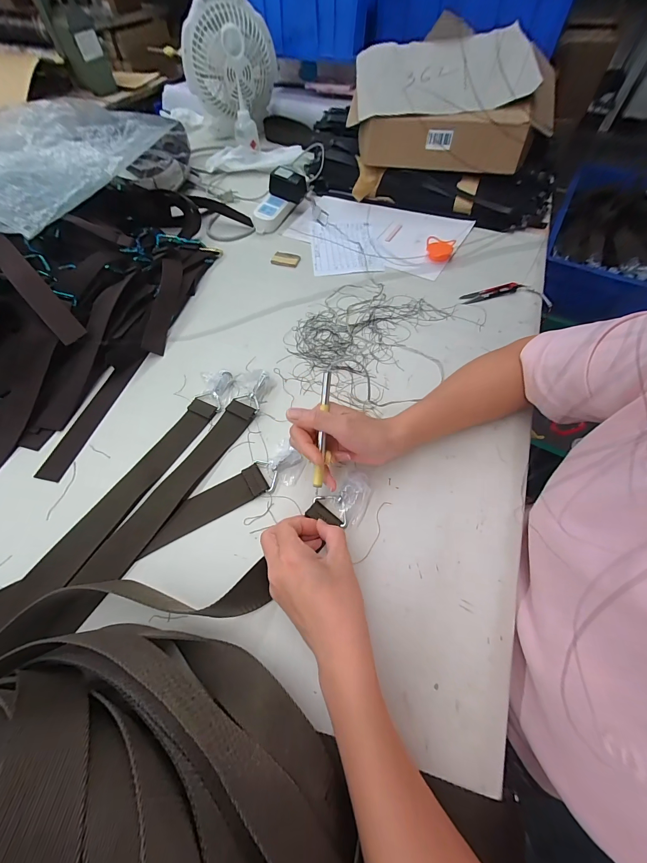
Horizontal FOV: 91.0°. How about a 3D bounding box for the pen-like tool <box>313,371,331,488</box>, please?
[{"bbox_3d":[-0.001,-0.002,0.335,0.010,0.015,0.122,5,87,3],"label":"pen-like tool"}]

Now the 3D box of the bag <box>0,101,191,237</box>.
[{"bbox_3d":[-0.566,-0.539,0.618,0.420,0.156,0.572,12,60,7],"label":"bag"}]

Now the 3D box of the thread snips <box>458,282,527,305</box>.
[{"bbox_3d":[0.303,-0.251,0.572,0.118,0.010,0.024,-16,61,-10],"label":"thread snips"}]

